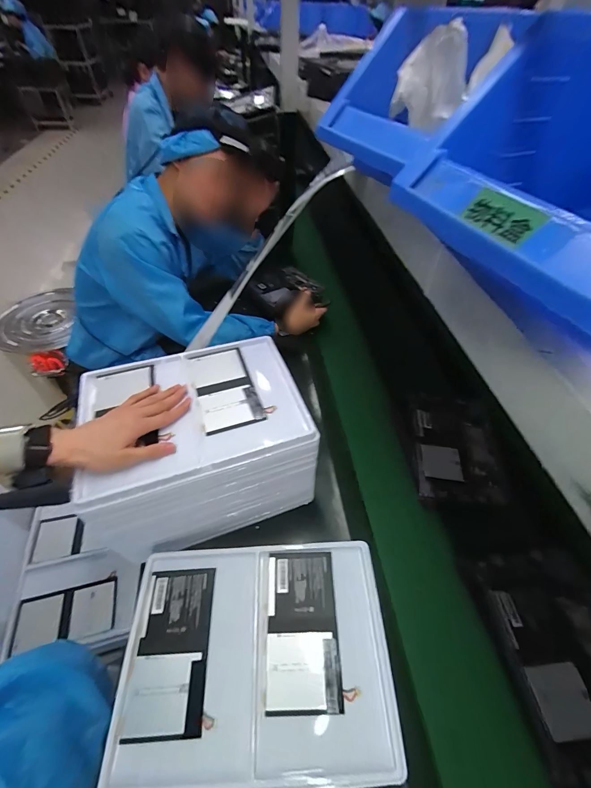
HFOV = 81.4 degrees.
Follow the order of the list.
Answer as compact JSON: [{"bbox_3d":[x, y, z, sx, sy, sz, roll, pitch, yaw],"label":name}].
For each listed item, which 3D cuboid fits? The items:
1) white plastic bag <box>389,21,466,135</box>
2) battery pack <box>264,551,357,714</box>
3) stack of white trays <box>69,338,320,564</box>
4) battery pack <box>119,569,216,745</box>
[{"bbox_3d":[0.152,-0.353,0.386,0.075,0.082,0.061,12,50,8],"label":"white plastic bag"},{"bbox_3d":[0.011,0.303,0.451,0.094,0.004,0.172,-3,51,1],"label":"battery pack"},{"bbox_3d":[-0.160,0.081,0.593,0.322,0.197,0.254,-15,52,-15],"label":"stack of white trays"},{"bbox_3d":[-0.157,0.323,0.441,0.089,0.007,0.172,-1,50,-4],"label":"battery pack"}]

